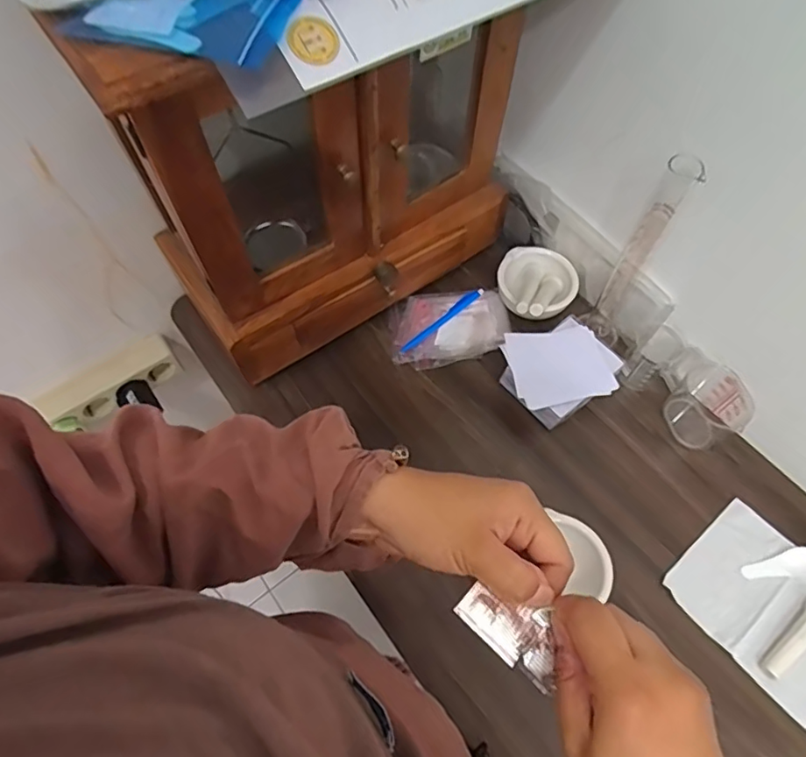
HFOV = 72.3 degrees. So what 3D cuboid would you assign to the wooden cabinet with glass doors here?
[{"bbox_3d":[-0.085,-0.235,0.555,0.356,0.376,0.199,-35,67,-16],"label":"wooden cabinet with glass doors"}]

